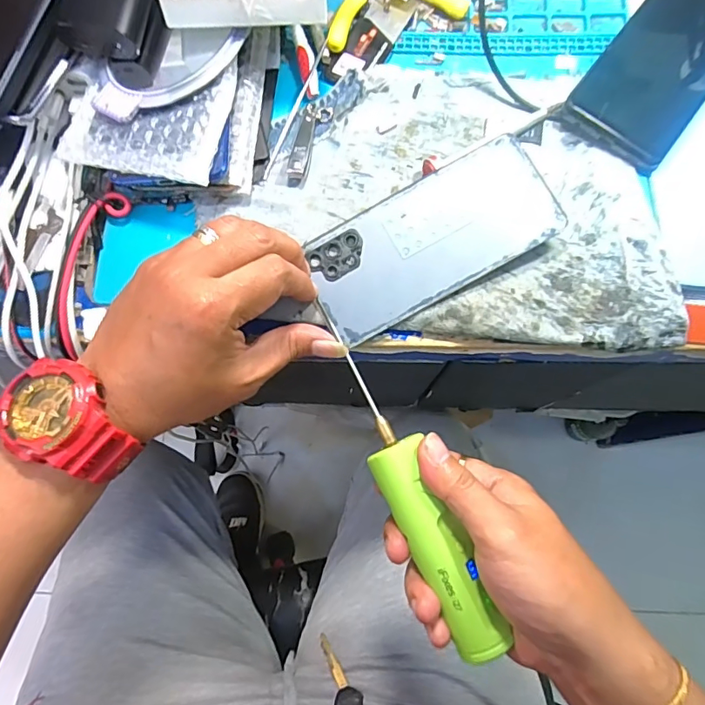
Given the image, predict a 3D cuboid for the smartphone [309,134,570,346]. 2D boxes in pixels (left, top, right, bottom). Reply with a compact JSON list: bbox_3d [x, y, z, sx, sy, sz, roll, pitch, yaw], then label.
[{"bbox_3d":[0.047,-0.069,0.297,0.149,0.011,0.072,-30,76,3],"label":"smartphone"}]

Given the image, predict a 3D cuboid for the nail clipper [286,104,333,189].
[{"bbox_3d":[-0.030,-0.139,0.320,0.018,0.013,0.061,17,75,4],"label":"nail clipper"}]

